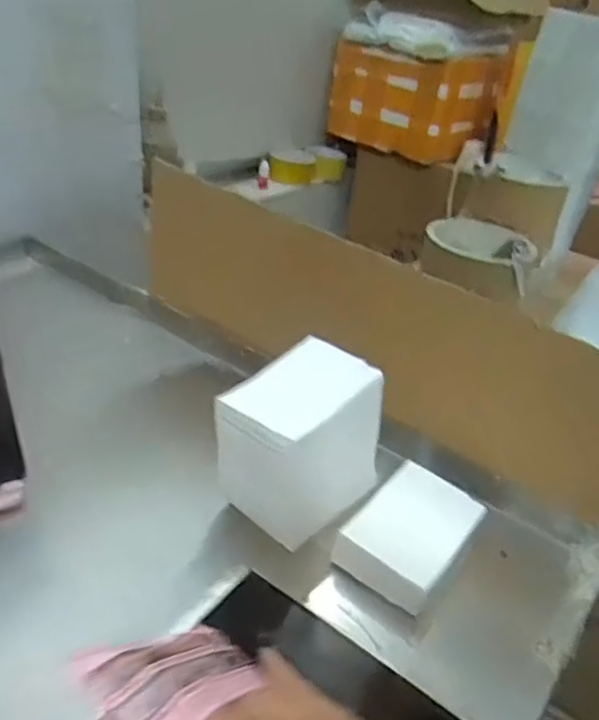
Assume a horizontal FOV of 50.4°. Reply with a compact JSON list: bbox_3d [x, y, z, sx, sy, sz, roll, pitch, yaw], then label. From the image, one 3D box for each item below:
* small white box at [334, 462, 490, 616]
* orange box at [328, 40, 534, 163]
[{"bbox_3d":[0.081,0.123,0.456,0.071,0.027,0.100,26,37,27],"label":"small white box"},{"bbox_3d":[0.246,-0.512,1.249,0.312,0.174,0.222,29,38,31],"label":"orange box"}]

